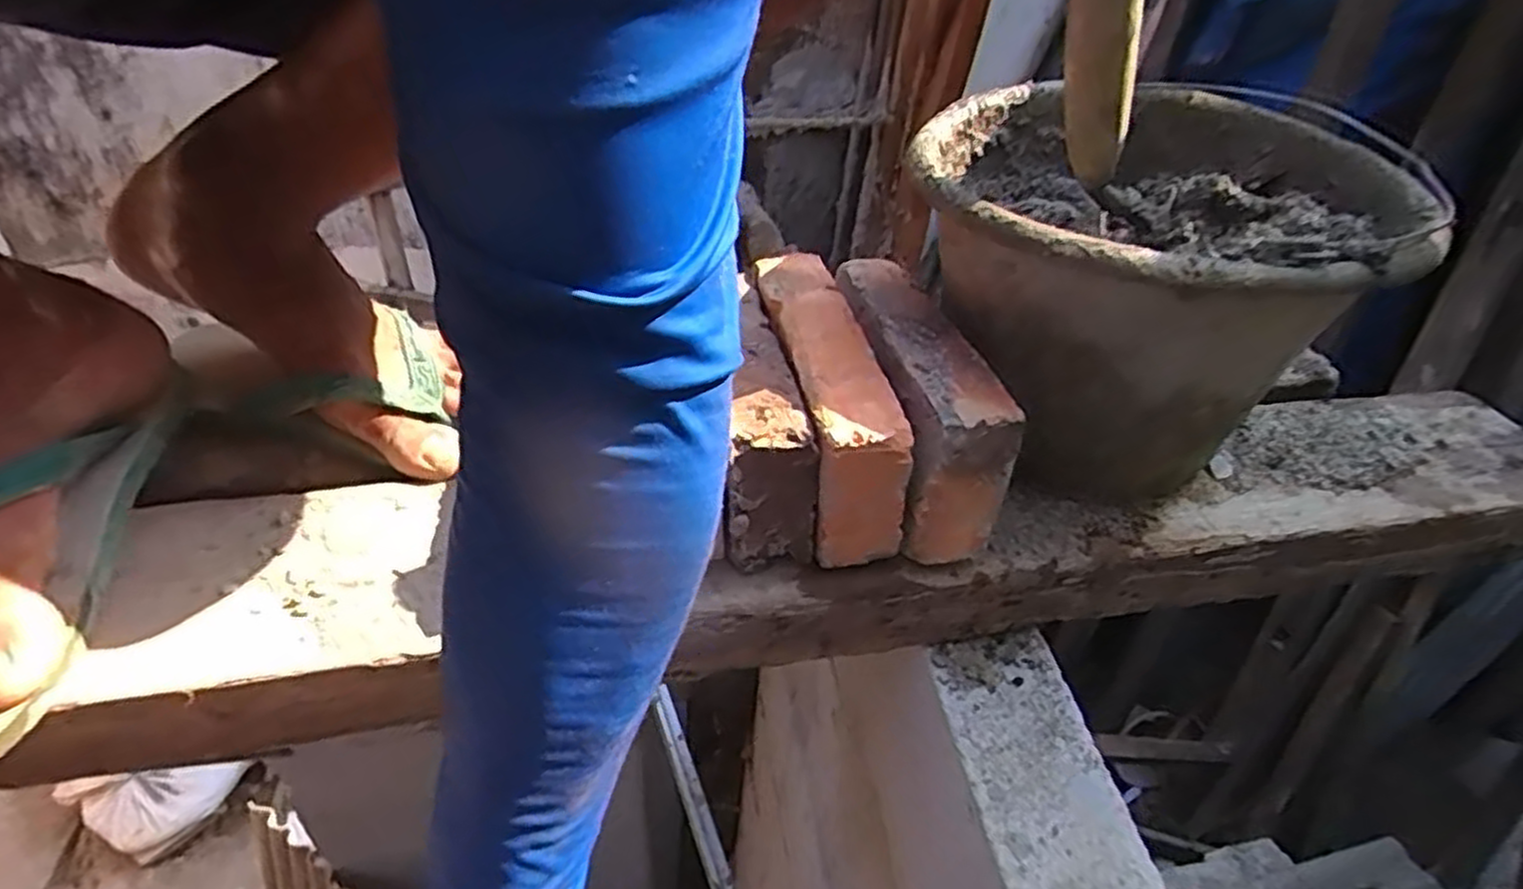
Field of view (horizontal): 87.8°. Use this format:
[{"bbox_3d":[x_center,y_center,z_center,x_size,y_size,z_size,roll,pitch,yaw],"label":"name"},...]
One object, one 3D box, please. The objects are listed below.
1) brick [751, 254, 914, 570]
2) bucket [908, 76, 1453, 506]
[{"bbox_3d":[0.030,-0.029,0.435,0.046,0.075,0.186,-3,39,-11],"label":"brick"},{"bbox_3d":[0.205,-0.088,0.449,0.221,0.167,0.251,34,46,31],"label":"bucket"}]

